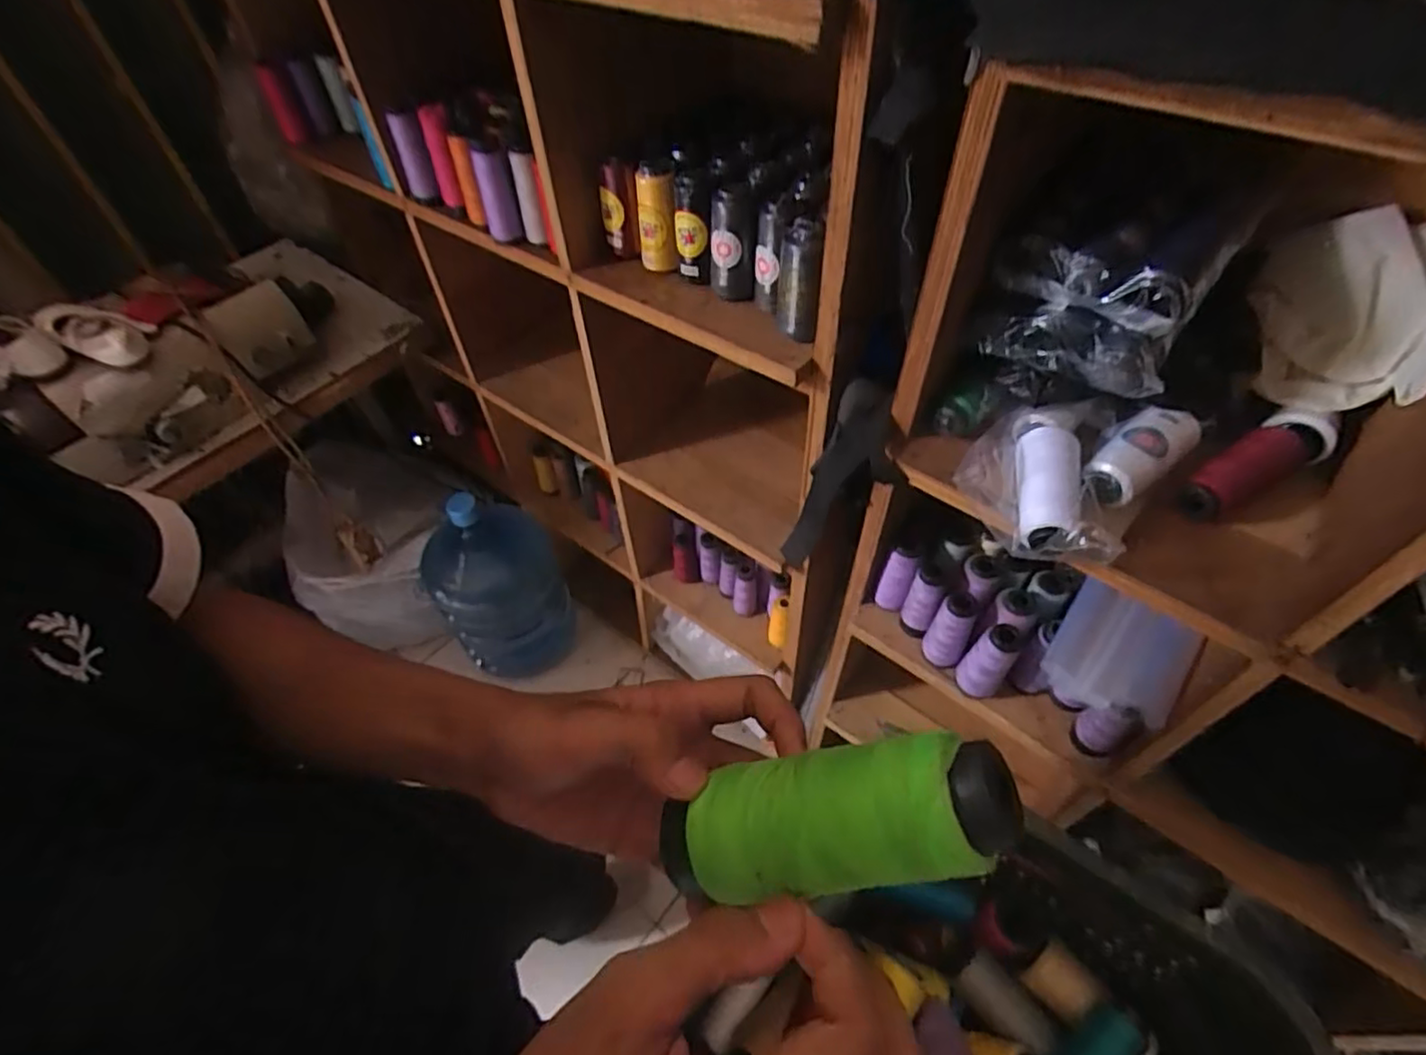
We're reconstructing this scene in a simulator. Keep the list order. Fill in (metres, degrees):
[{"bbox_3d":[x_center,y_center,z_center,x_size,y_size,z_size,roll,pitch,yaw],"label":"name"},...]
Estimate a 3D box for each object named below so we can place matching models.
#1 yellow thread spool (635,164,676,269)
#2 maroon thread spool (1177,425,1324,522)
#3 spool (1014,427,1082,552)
[{"bbox_3d":[-0.061,-0.330,0.706,0.034,0.105,0.038,-25,54,-17],"label":"yellow thread spool"},{"bbox_3d":[0.457,-0.052,0.552,0.127,0.036,0.039,-28,48,-6],"label":"maroon thread spool"},{"bbox_3d":[0.273,-0.036,0.538,0.052,0.039,0.117,14,53,14],"label":"spool"}]

